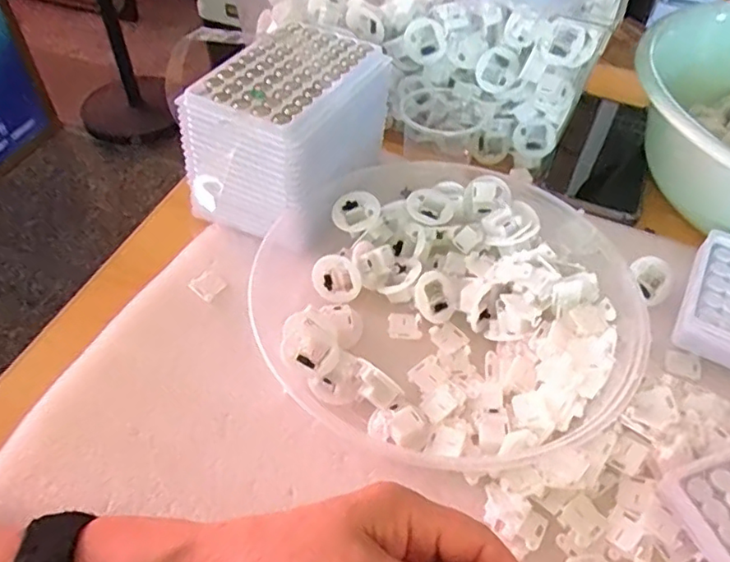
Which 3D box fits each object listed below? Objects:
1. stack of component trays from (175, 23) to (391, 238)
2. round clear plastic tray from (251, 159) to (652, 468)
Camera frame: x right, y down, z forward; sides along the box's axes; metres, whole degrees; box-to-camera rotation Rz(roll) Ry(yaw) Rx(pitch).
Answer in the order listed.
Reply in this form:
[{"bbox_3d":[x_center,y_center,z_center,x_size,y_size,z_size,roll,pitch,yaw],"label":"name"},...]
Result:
[{"bbox_3d":[-0.055,-0.107,0.422,0.099,0.085,0.149,30,55,21],"label":"stack of component trays"},{"bbox_3d":[0.058,0.006,0.371,0.219,0.036,0.222,1,50,-1],"label":"round clear plastic tray"}]

